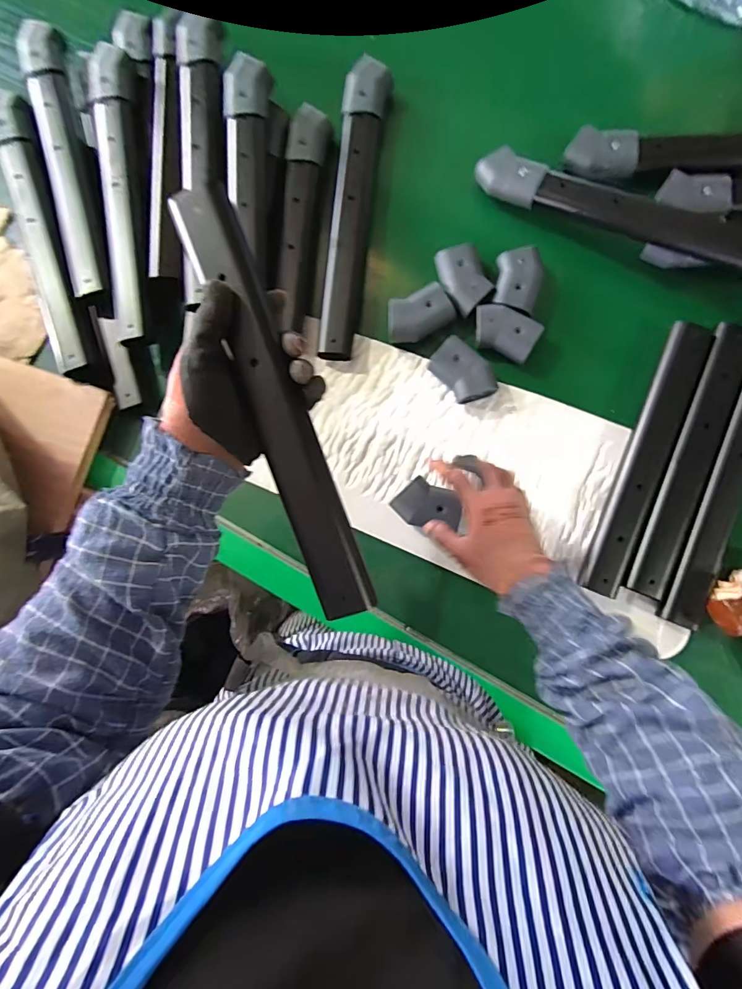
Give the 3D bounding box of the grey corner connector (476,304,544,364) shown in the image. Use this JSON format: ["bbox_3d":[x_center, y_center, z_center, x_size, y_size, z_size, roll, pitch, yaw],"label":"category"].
[{"bbox_3d":[0.162,-0.196,0.531,0.077,0.037,0.052,26,87,5],"label":"grey corner connector"}]

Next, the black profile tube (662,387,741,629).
[{"bbox_3d":[0.408,-0.010,0.501,0.047,0.031,0.331,23,87,5],"label":"black profile tube"}]

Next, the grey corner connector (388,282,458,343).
[{"bbox_3d":[0.059,-0.222,0.545,0.082,0.032,0.052,-24,84,1],"label":"grey corner connector"}]

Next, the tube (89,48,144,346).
[{"bbox_3d":[-0.327,-0.394,0.562,0.063,0.034,0.401,-5,85,3],"label":"tube"}]

